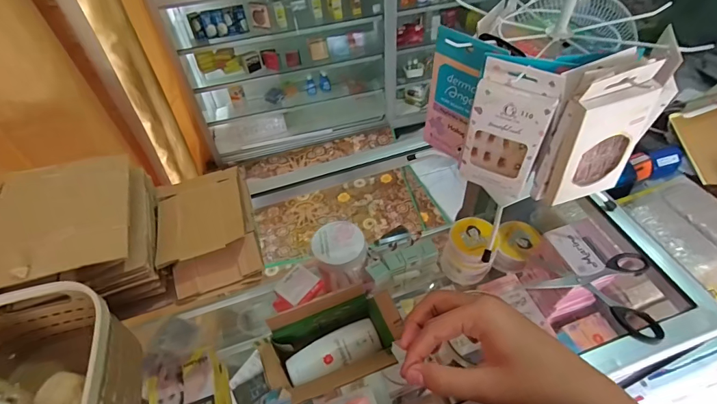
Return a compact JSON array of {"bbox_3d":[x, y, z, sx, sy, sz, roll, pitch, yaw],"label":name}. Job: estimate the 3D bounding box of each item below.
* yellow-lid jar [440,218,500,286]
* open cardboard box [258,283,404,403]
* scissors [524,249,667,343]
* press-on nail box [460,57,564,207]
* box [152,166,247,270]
[{"bbox_3d":[0.200,0.090,0.688,0.083,0.084,0.092,24,54,23],"label":"yellow-lid jar"},{"bbox_3d":[-0.025,0.134,0.373,0.126,0.068,0.063,-18,50,-12],"label":"open cardboard box"},{"bbox_3d":[0.277,0.088,0.440,0.126,0.012,0.105,21,53,21],"label":"scissors"},{"bbox_3d":[0.146,-0.065,0.383,0.072,0.149,0.017,23,54,23],"label":"press-on nail box"},{"bbox_3d":[-0.189,0.013,0.457,0.099,0.016,0.113,-15,49,-9],"label":"box"}]

